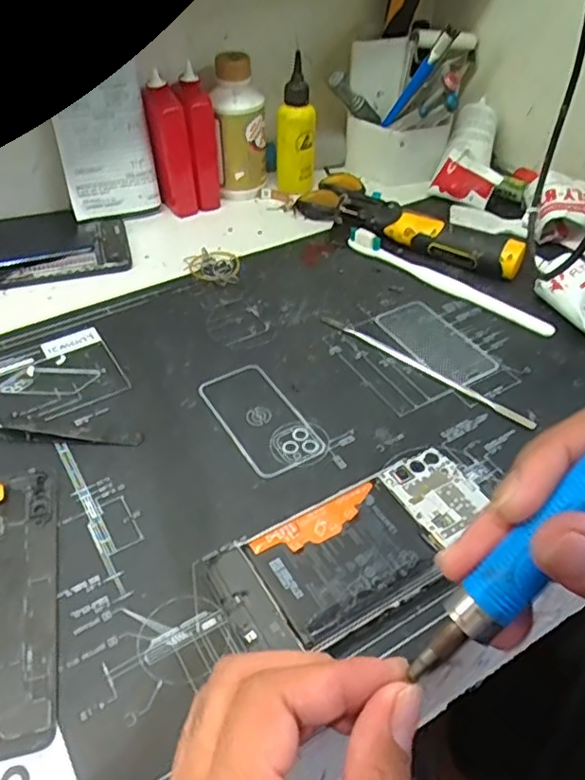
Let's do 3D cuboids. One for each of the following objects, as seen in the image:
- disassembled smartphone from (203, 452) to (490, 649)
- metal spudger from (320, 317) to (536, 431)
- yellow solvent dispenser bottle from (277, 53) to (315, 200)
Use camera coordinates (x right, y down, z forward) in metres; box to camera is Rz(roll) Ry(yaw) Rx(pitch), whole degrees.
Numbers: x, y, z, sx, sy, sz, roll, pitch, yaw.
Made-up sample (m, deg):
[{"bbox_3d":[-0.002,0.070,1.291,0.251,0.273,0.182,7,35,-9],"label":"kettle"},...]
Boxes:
[{"bbox_3d":[0.036,0.083,0.328,0.152,0.010,0.068,-23,50,-22],"label":"disassembled smartphone"},{"bbox_3d":[0.089,-0.016,0.431,0.166,0.004,0.009,31,52,27],"label":"metal spudger"},{"bbox_3d":[0.003,-0.238,0.575,0.026,0.113,0.030,-28,52,-26],"label":"yellow solvent dispenser bottle"}]

